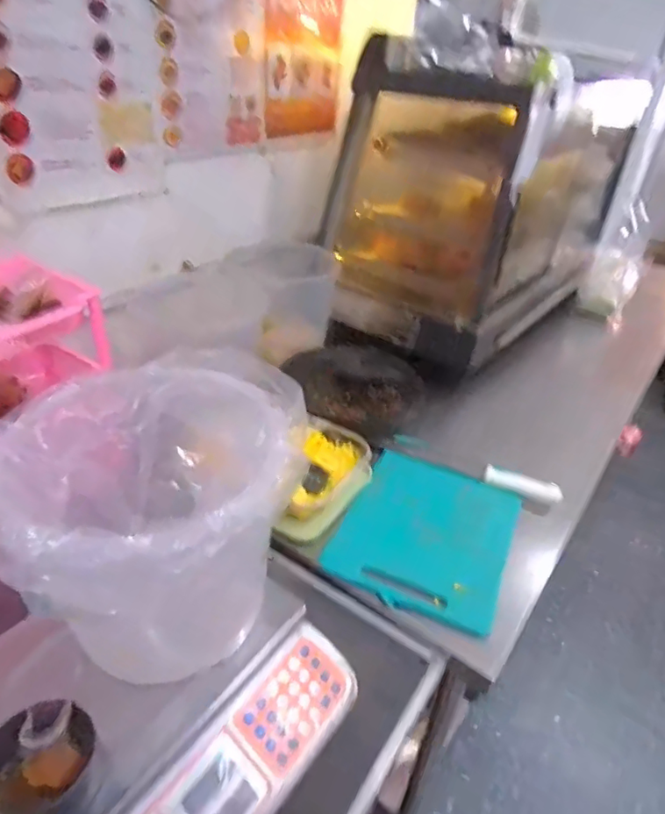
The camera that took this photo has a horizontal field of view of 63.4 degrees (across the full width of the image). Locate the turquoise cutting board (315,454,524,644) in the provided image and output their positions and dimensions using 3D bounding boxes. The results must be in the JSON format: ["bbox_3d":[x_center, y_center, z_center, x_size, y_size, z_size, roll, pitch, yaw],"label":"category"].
[{"bbox_3d":[0.151,0.190,0.843,0.245,0.014,0.286,19,40,17],"label":"turquoise cutting board"}]

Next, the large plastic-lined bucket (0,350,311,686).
[{"bbox_3d":[-0.175,0.111,0.541,0.252,0.226,0.256,4,33,-2],"label":"large plastic-lined bucket"}]

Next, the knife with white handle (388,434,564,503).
[{"bbox_3d":[0.247,0.106,0.958,0.300,0.020,0.054,18,35,19],"label":"knife with white handle"}]

